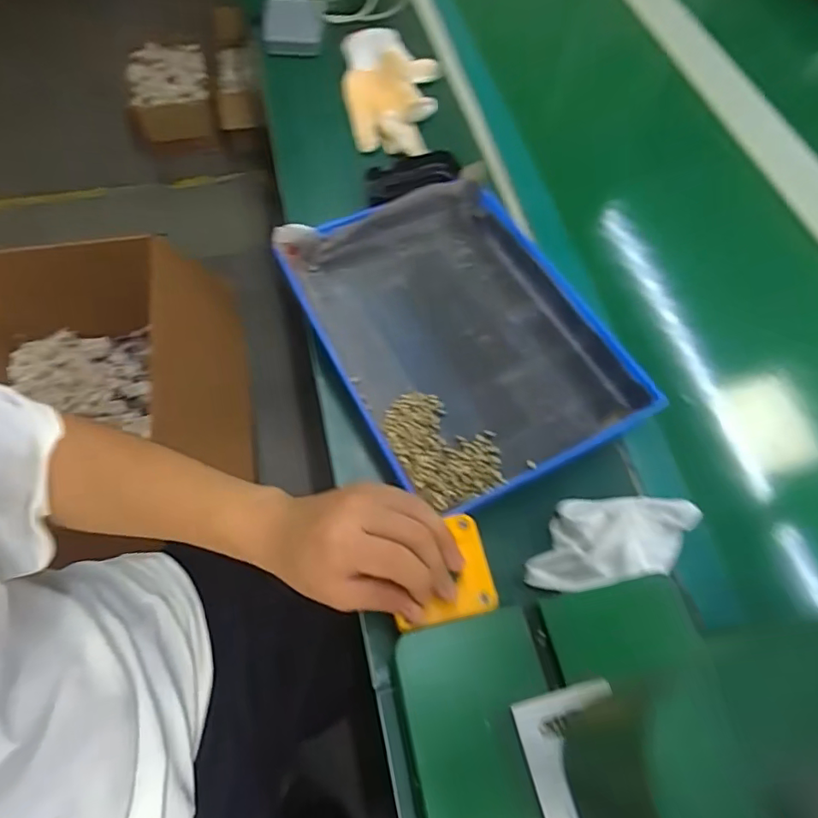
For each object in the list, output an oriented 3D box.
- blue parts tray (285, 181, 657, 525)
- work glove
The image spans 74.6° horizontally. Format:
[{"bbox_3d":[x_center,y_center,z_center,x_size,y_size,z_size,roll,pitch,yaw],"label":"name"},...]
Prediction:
[{"bbox_3d":[0.045,-0.080,0.511,0.249,0.038,0.317,-23,65,-15],"label":"blue parts tray"},{"bbox_3d":[-0.024,-0.405,0.691,0.121,0.033,0.222,-1,62,-4],"label":"work glove"}]

